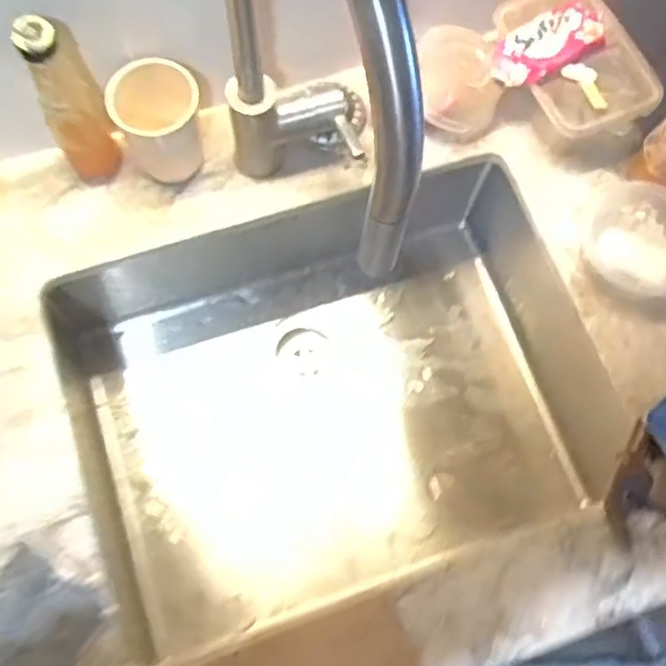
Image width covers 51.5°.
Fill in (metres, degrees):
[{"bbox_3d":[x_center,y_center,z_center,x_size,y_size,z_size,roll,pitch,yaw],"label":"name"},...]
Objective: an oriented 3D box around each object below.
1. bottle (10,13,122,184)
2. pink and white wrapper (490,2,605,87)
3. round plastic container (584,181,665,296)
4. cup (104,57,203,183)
[{"bbox_3d":[-0.228,-0.202,0.608,0.054,0.186,0.043,-30,77,-9],"label":"bottle"},{"bbox_3d":[0.222,-0.298,0.708,0.121,0.027,0.060,-34,77,-10],"label":"pink and white wrapper"},{"bbox_3d":[0.313,-0.091,0.691,0.109,0.036,0.112,0,74,-1],"label":"round plastic container"},{"bbox_3d":[-0.164,-0.200,0.665,0.079,0.103,0.070,-23,76,-7],"label":"cup"}]

